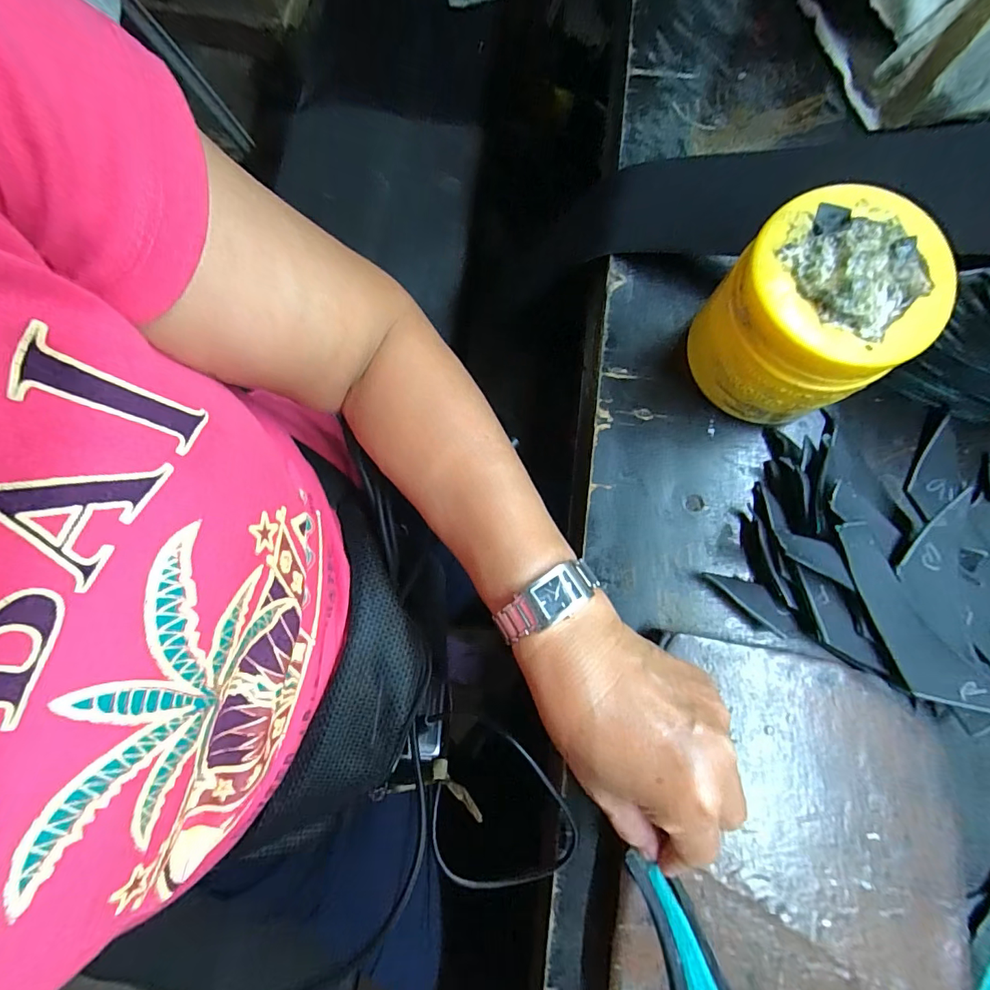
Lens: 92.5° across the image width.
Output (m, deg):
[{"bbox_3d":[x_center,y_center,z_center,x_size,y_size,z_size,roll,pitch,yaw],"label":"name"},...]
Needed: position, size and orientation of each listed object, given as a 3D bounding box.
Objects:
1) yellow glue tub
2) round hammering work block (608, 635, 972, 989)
[{"bbox_3d":[0.164,-0.091,0.262,0.081,0.102,0.087,0,81,3],"label":"yellow glue tub"},{"bbox_3d":[0.156,0.210,0.251,0.169,0.017,0.235,13,80,3],"label":"round hammering work block"}]

